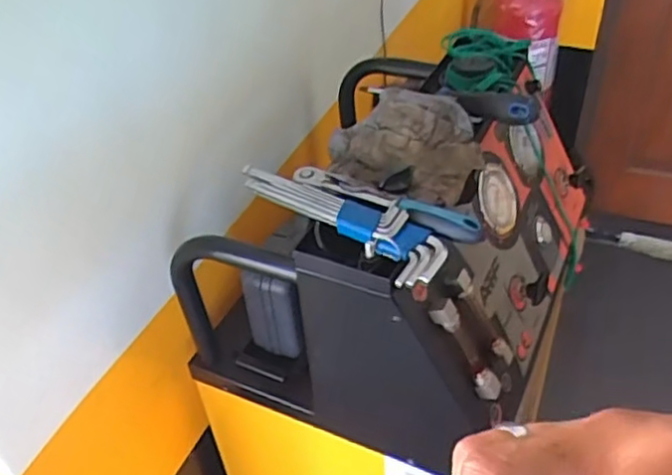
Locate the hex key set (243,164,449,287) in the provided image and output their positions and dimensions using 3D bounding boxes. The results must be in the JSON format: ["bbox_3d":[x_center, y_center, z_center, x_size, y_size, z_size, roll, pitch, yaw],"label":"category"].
[{"bbox_3d":[0.002,-0.026,0.600,0.224,0.022,0.057,31,53,34],"label":"hex key set"}]

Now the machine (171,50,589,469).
[{"bbox_3d":[0.077,-0.007,0.786,0.355,0.255,0.413,15,45,21],"label":"machine"}]

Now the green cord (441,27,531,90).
[{"bbox_3d":[0.176,-0.207,0.786,0.098,0.035,0.107,1,42,7],"label":"green cord"}]

